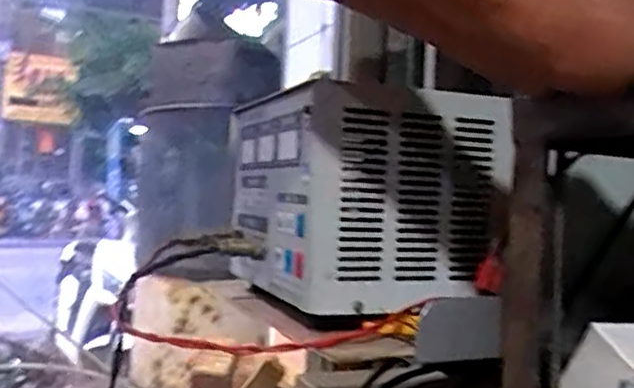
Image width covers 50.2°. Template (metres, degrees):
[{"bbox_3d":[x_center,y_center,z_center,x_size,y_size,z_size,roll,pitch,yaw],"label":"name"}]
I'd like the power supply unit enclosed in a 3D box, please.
[{"bbox_3d":[0.021,0.006,0.498,0.130,0.132,0.217,3,-1,-24],"label":"power supply unit"}]

